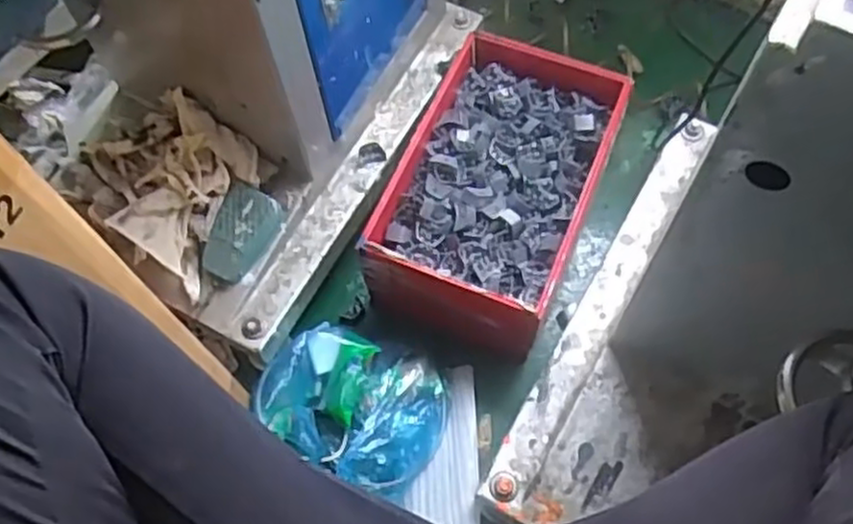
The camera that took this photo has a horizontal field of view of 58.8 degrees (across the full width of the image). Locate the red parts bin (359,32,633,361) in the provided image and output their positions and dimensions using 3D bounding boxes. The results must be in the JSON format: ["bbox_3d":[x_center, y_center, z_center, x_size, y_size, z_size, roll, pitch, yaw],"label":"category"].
[{"bbox_3d":[0.092,-0.092,1.017,0.238,0.142,0.392,21,68,11],"label":"red parts bin"}]

